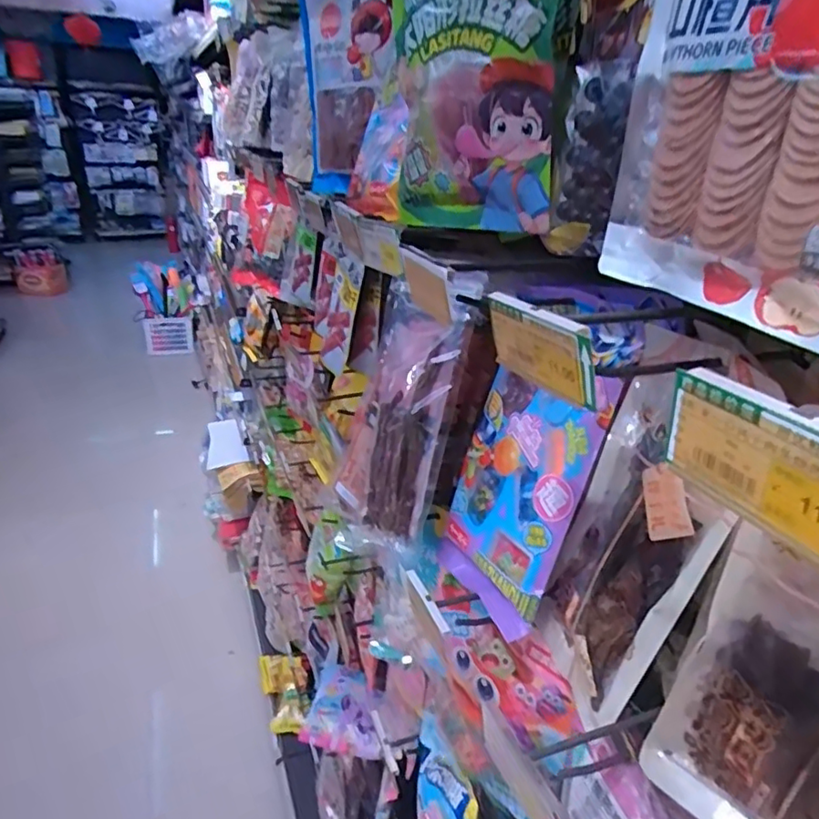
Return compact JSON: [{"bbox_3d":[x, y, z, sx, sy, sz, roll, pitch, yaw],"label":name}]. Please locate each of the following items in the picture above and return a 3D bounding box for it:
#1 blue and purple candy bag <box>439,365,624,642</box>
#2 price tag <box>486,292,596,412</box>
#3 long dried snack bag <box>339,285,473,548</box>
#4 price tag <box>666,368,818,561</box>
[{"bbox_3d":[0.091,0.066,0.520,0.018,0.215,0.135,11,13,-31],"label":"blue and purple candy bag"},{"bbox_3d":[0.066,-0.032,0.314,0.006,0.045,0.082,-22,30,-17],"label":"price tag"},{"bbox_3d":[-0.009,0.008,0.583,0.103,0.234,0.027,22,11,33],"label":"long dried snack bag"},{"bbox_3d":[0.118,0.020,0.191,0.005,0.042,0.089,-9,28,-24],"label":"price tag"}]

